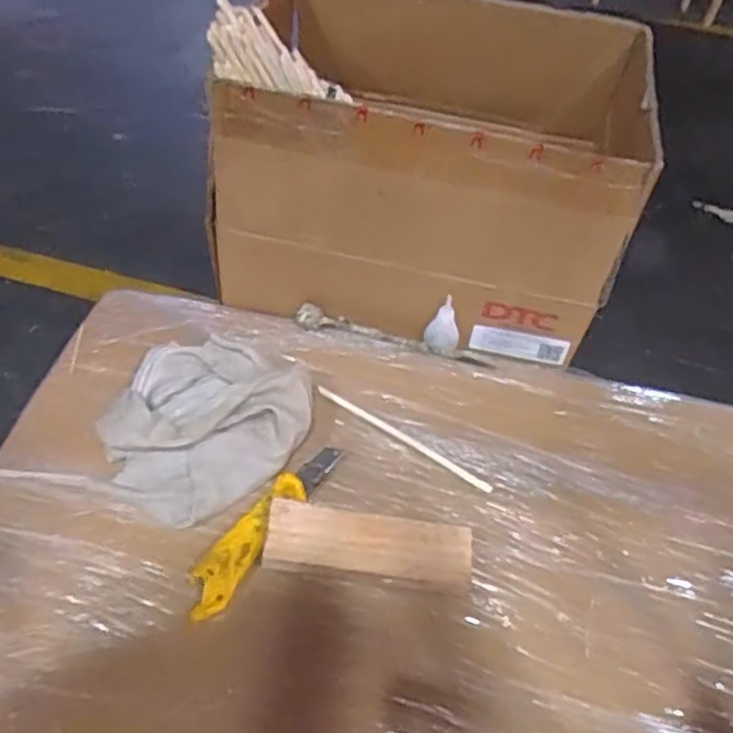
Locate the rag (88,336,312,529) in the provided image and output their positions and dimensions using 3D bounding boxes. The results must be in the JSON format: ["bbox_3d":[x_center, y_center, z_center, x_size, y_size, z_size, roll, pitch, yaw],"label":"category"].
[{"bbox_3d":[-0.145,0.048,0.640,0.163,0.049,0.181,30,53,20],"label":"rag"}]

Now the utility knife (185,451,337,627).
[{"bbox_3d":[-0.084,0.133,0.597,0.037,0.029,0.182,30,53,20],"label":"utility knife"}]

